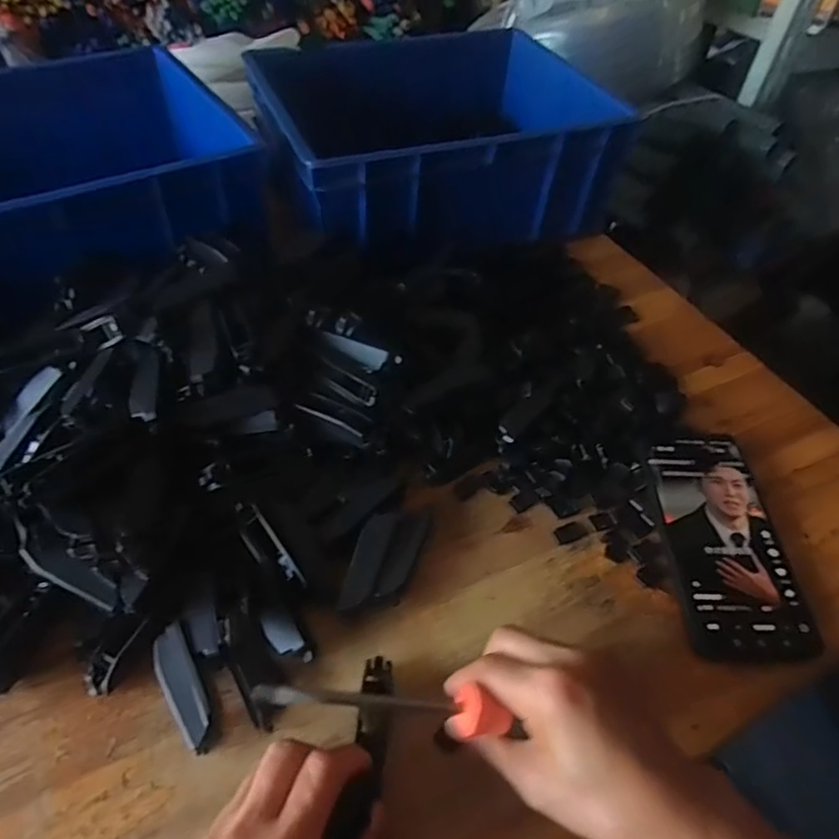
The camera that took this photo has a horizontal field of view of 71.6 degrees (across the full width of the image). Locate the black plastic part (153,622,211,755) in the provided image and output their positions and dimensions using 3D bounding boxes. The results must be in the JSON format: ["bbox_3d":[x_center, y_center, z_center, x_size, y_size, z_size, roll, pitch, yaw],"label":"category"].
[{"bbox_3d":[-0.128,0.148,0.319,0.019,0.017,0.068,-24,55,-22],"label":"black plastic part"}]

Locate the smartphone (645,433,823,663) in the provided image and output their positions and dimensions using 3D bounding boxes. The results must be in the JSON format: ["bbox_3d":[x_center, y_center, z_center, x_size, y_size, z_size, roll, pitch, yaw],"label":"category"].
[{"bbox_3d":[0.205,0.080,0.397,0.077,0.015,0.163,2,49,-1],"label":"smartphone"}]

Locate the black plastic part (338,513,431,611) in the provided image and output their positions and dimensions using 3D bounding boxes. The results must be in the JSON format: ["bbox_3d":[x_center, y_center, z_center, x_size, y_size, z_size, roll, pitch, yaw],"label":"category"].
[{"bbox_3d":[-0.022,0.090,0.376,0.036,0.019,0.076,16,50,11],"label":"black plastic part"}]

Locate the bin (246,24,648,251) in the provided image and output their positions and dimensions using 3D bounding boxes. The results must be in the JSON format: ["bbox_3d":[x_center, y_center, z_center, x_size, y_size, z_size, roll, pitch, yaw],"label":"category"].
[{"bbox_3d":[0.016,-0.300,0.623,0.337,0.110,0.263,-17,52,-17],"label":"bin"}]

